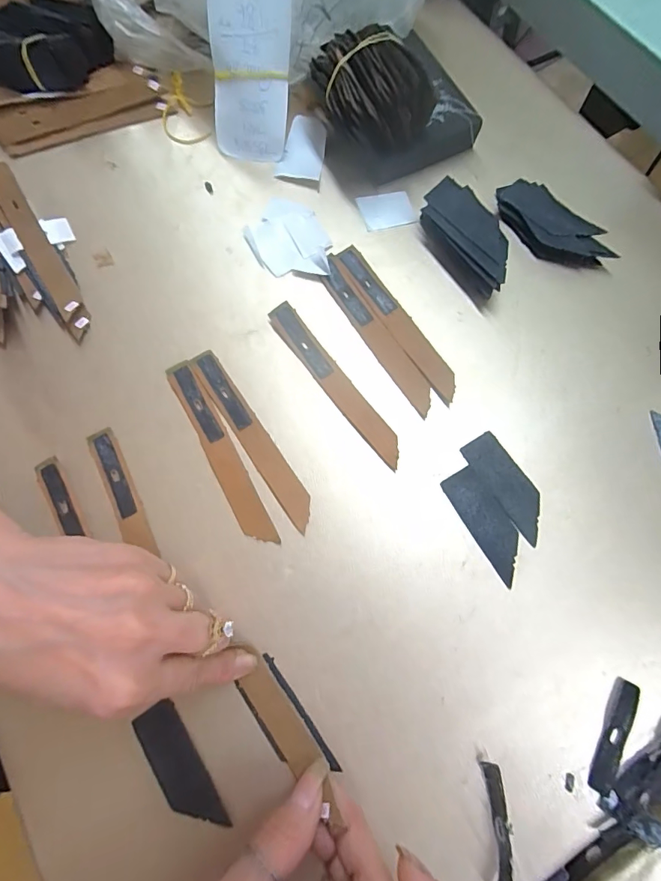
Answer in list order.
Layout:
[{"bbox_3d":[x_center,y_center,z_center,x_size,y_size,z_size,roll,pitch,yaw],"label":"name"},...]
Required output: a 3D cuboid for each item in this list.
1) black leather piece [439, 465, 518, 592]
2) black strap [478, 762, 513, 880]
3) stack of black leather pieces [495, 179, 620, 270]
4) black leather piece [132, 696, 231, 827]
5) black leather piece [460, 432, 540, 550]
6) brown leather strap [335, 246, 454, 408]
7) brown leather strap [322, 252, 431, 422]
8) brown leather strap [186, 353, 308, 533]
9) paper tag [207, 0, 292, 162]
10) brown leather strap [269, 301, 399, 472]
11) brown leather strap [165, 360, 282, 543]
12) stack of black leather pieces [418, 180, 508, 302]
[{"bbox_3d":[0.089,0.046,0.246,0.022,0.004,0.063,-31,76,-6],"label":"black leather piece"},{"bbox_3d":[0.079,0.183,0.205,0.008,0.012,0.052,-3,75,1],"label":"black strap"},{"bbox_3d":[0.144,-0.141,0.291,0.036,0.013,0.083,-42,77,-9],"label":"stack of black leather pieces"},{"bbox_3d":[-0.077,0.166,0.219,0.023,0.004,0.063,-35,76,-7],"label":"black leather piece"},{"bbox_3d":[0.103,0.026,0.251,0.023,0.004,0.063,-32,76,-6],"label":"black leather piece"},{"bbox_3d":[0.043,-0.078,0.281,0.017,0.004,0.122,-33,76,-7],"label":"brown leather strap"},{"bbox_3d":[0.028,-0.069,0.279,0.019,0.004,0.120,-31,76,-6],"label":"brown leather strap"},{"bbox_3d":[-0.048,-0.003,0.263,0.017,0.004,0.125,-34,76,-7],"label":"brown leather strap"},{"bbox_3d":[-0.054,-0.246,0.288,0.052,0.100,0.011,11,39,2],"label":"paper tag"},{"bbox_3d":[0.002,-0.036,0.272,0.019,0.005,0.124,-36,78,-13],"label":"brown leather strap"},{"bbox_3d":[-0.067,0.006,0.262,0.018,0.005,0.123,-29,76,-6],"label":"brown leather strap"},{"bbox_3d":[0.089,-0.129,0.282,0.036,0.023,0.078,-20,75,-3],"label":"stack of black leather pieces"}]

